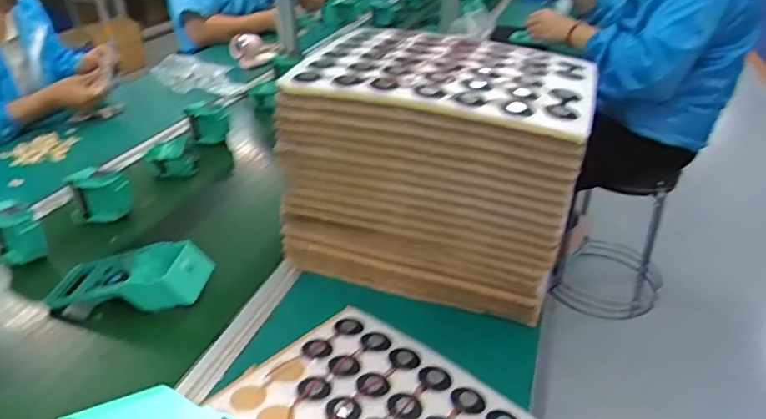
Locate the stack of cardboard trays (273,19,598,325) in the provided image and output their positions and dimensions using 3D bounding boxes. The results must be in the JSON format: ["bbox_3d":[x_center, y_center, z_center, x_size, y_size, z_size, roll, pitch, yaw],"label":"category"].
[{"bbox_3d":[0.067,-0.052,0.690,0.323,0.254,0.200,10,32,19],"label":"stack of cardboard trays"}]

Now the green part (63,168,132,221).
[{"bbox_3d":[-0.421,-0.022,0.843,0.081,0.072,0.038,-3,30,-3],"label":"green part"}]

